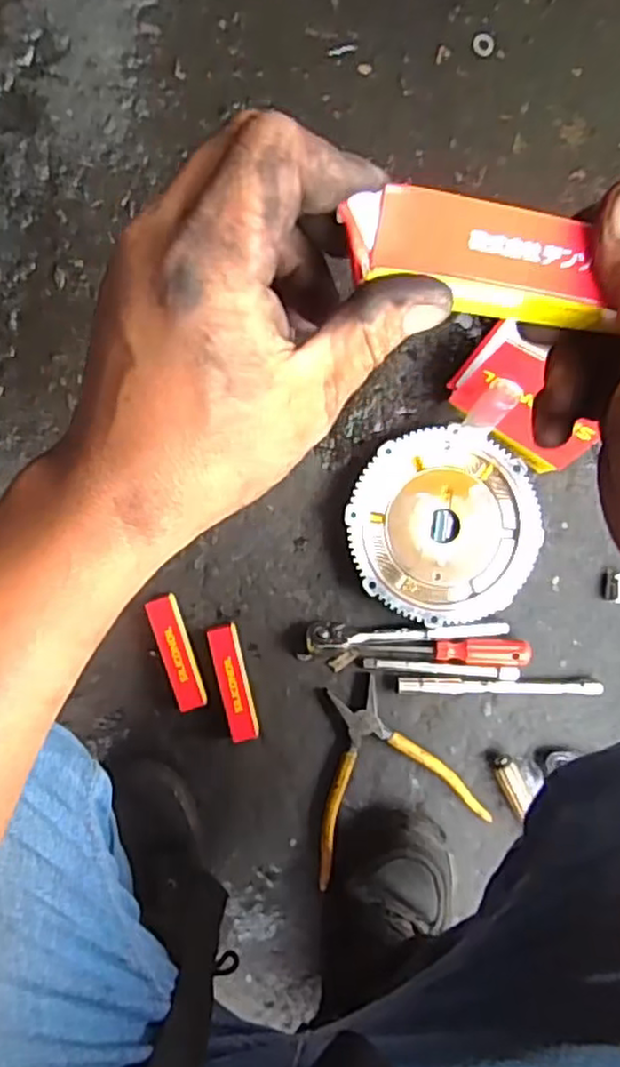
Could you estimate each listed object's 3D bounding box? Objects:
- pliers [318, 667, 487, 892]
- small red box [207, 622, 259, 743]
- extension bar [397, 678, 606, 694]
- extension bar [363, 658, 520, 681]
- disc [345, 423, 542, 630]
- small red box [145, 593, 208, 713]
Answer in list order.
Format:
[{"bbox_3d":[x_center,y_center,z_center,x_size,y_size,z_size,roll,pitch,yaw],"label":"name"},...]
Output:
[{"bbox_3d":[0.061,0.228,0.679,0.169,0.022,0.167,-22,93,-6],"label":"pliers"},{"bbox_3d":[-0.071,0.139,0.658,0.028,0.026,0.106,-12,92,-6],"label":"small red box"},{"bbox_3d":[0.187,0.151,0.691,0.200,0.019,0.015,2,90,-7],"label":"extension bar"},{"bbox_3d":[0.128,0.133,0.684,0.152,0.015,0.014,4,90,-7],"label":"extension bar"},{"bbox_3d":[0.129,-0.005,0.675,0.186,0.042,0.176,0,90,-7],"label":"disc"},{"bbox_3d":[-0.123,0.111,0.650,0.027,0.022,0.106,-17,92,-6],"label":"small red box"}]

